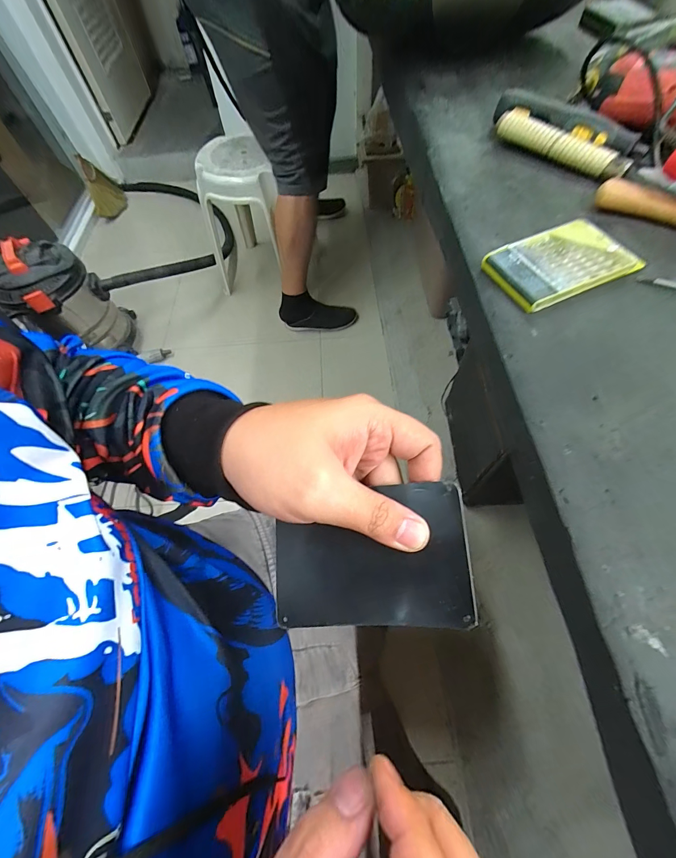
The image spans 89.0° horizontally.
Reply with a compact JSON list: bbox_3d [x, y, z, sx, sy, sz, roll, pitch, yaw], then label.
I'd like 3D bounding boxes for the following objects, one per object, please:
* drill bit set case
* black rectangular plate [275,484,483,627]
[{"bbox_3d":[0.209,-0.158,0.328,0.119,0.014,0.078,-22,64,-8],"label":"drill bit set case"},{"bbox_3d":[0.015,0.066,0.178,0.098,0.008,0.065,-8,76,14],"label":"black rectangular plate"}]

